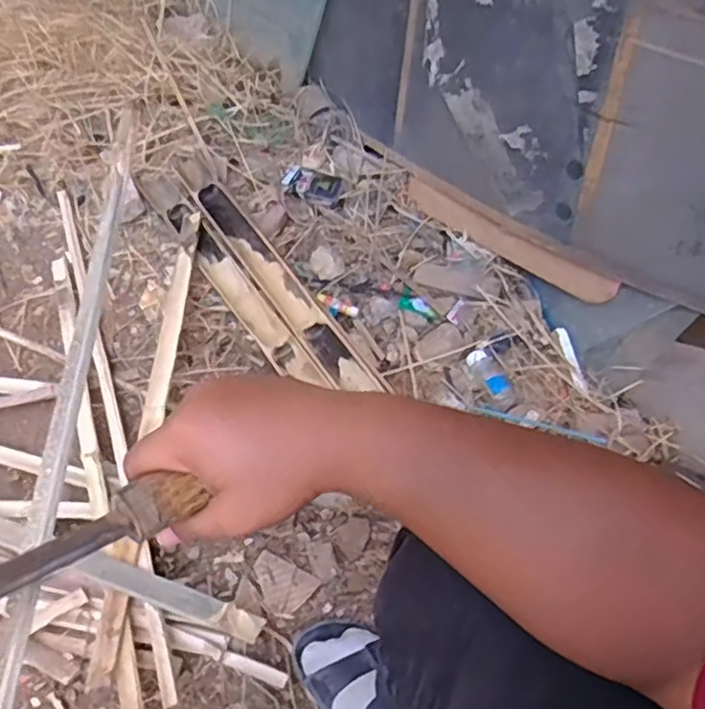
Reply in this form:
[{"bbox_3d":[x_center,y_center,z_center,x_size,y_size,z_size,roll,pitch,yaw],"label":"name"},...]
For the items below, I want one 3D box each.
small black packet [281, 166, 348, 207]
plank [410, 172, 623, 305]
[{"bbox_3d":[-0.067,-0.309,1.181,0.107,0.019,0.067,25,59,14],"label":"small black packet"},{"bbox_3d":[0.237,-0.193,1.052,0.020,0.065,0.417,-33,50,-22],"label":"plank"}]

